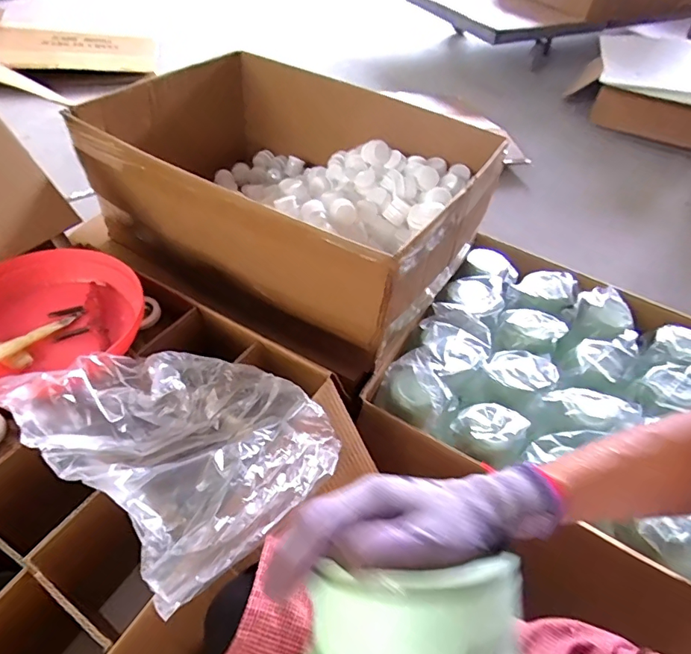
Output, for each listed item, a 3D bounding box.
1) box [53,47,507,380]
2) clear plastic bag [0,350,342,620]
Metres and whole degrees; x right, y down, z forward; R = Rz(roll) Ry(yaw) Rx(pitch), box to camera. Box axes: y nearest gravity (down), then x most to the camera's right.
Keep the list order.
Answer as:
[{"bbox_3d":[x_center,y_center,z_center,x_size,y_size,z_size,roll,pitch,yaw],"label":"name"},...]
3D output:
[{"bbox_3d":[-0.101,-0.225,0.829,0.603,0.253,0.388,26,51,16],"label":"box"},{"bbox_3d":[-0.158,0.100,0.473,0.262,0.078,0.224,34,54,22],"label":"clear plastic bag"}]

